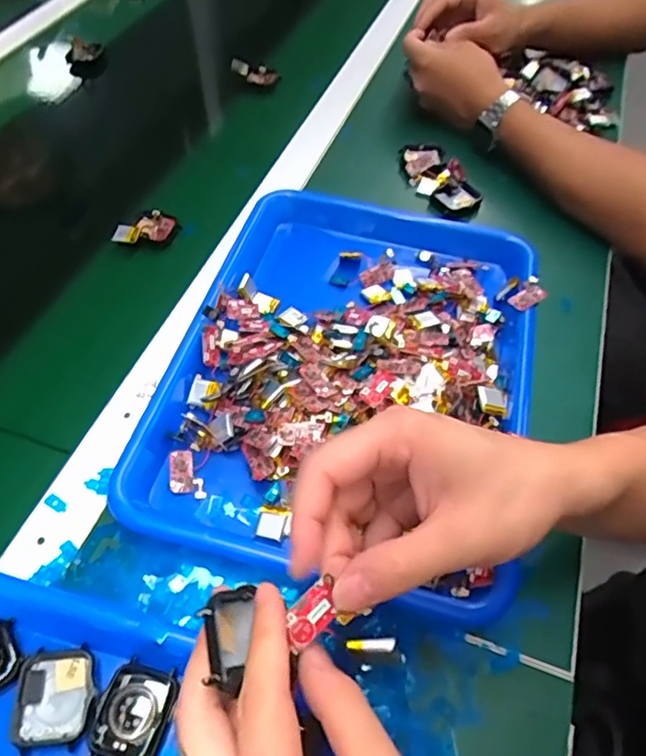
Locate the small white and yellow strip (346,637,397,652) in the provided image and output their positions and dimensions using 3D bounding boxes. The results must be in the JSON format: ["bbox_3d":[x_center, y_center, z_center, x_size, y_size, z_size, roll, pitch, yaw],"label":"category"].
[{"bbox_3d":[0.020,0.109,0.232,0.020,0.004,0.005,-6,54,12],"label":"small white and yellow strip"}]

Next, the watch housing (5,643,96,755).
[{"bbox_3d":[-0.142,0.166,0.294,0.043,0.010,0.046,-6,55,-7],"label":"watch housing"}]

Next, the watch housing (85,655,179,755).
[{"bbox_3d":[-0.098,0.172,0.291,0.035,0.006,0.045,17,56,9],"label":"watch housing"}]

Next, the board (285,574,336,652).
[{"bbox_3d":[-0.004,0.096,0.230,0.028,0.004,0.014,-41,82,-20],"label":"board"}]

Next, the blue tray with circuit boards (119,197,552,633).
[{"bbox_3d":[0.025,-0.015,0.424,0.252,0.045,0.326,12,55,6],"label":"blue tray with circuit boards"}]

